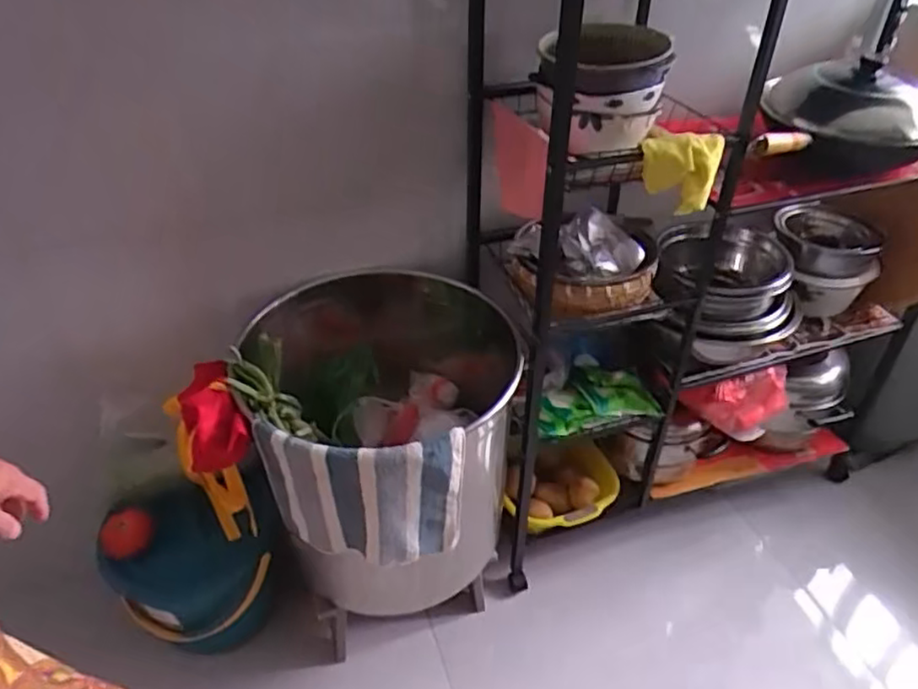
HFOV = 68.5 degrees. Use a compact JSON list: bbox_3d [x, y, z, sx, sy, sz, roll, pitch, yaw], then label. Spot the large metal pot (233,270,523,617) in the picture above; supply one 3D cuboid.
[{"bbox_3d":[-0.133,0.164,1.265,0.429,0.472,0.443,-1,39,1],"label":"large metal pot"}]

